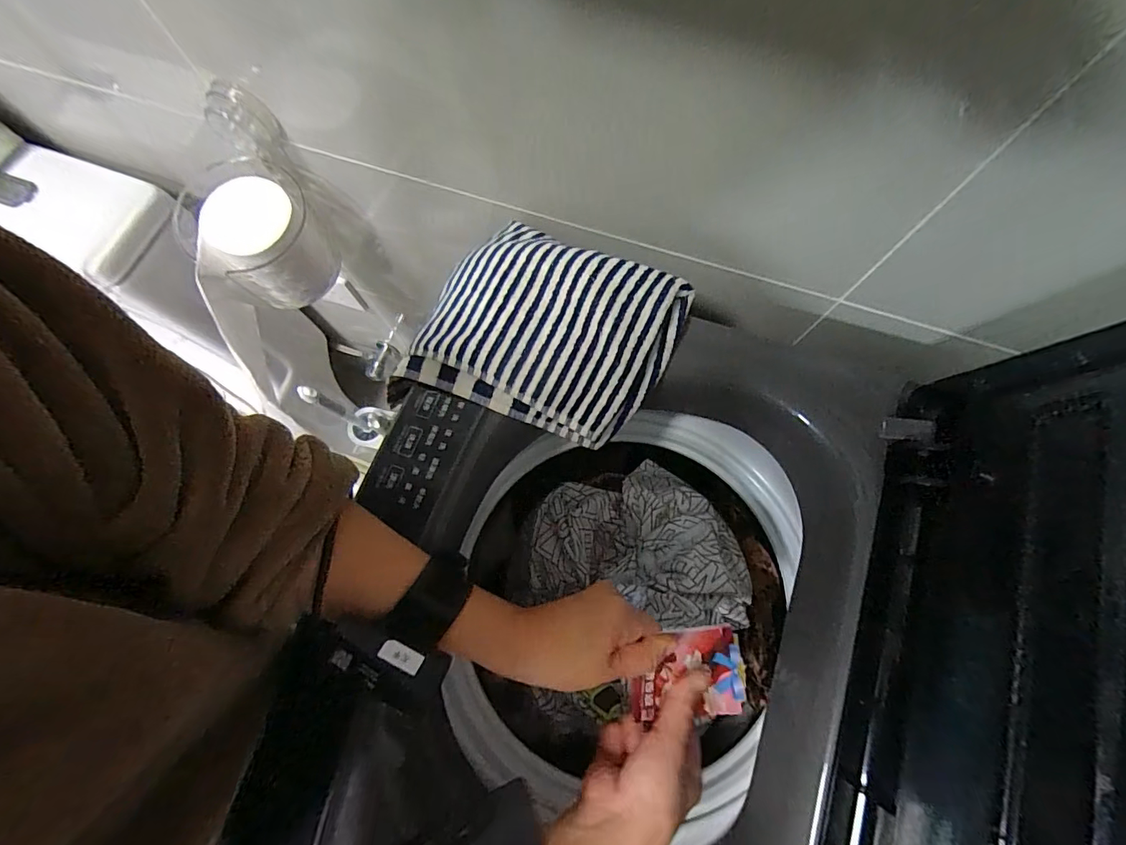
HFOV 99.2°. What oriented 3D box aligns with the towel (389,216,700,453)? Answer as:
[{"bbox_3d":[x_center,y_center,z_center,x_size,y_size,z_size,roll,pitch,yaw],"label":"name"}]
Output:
[{"bbox_3d":[-0.019,-0.077,0.400,0.206,0.056,0.163,27,76,7],"label":"towel"}]

